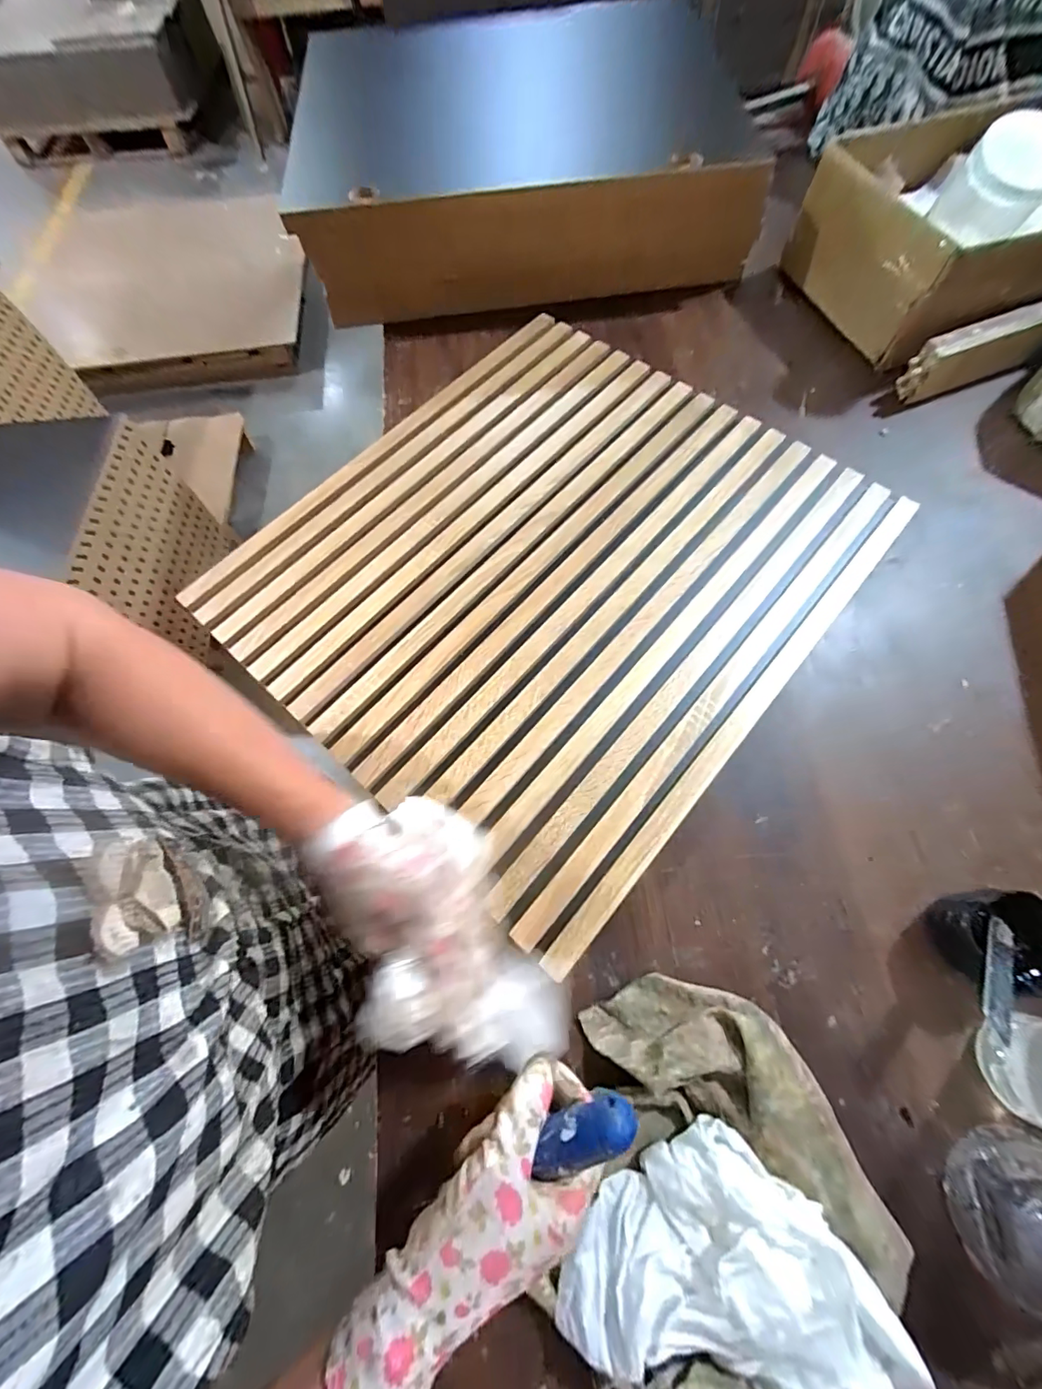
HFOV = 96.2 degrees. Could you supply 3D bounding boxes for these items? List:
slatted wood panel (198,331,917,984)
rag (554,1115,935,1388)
[{"bbox_3d":[0.025,-0.137,0.470,0.495,0.015,0.546,39,76,15],"label":"slatted wood panel"},{"bbox_3d":[0.131,0.338,0.271,0.196,0.051,0.114,11,71,6],"label":"rag"}]

